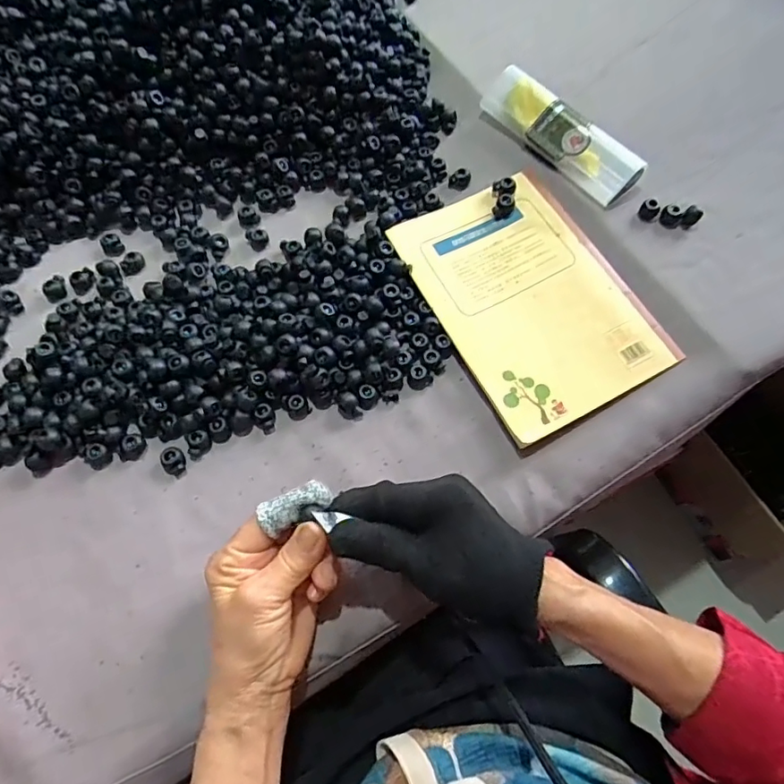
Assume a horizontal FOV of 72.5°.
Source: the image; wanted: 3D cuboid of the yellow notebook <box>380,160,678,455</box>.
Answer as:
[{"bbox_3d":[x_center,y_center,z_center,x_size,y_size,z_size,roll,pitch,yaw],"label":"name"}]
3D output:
[{"bbox_3d":[0.104,-0.076,0.412,0.140,0.004,0.203,-27,70,-9],"label":"yellow notebook"}]

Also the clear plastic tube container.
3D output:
[{"bbox_3d":[0.140,-0.217,0.452,0.036,0.029,0.154,-37,72,-13],"label":"clear plastic tube container"}]

